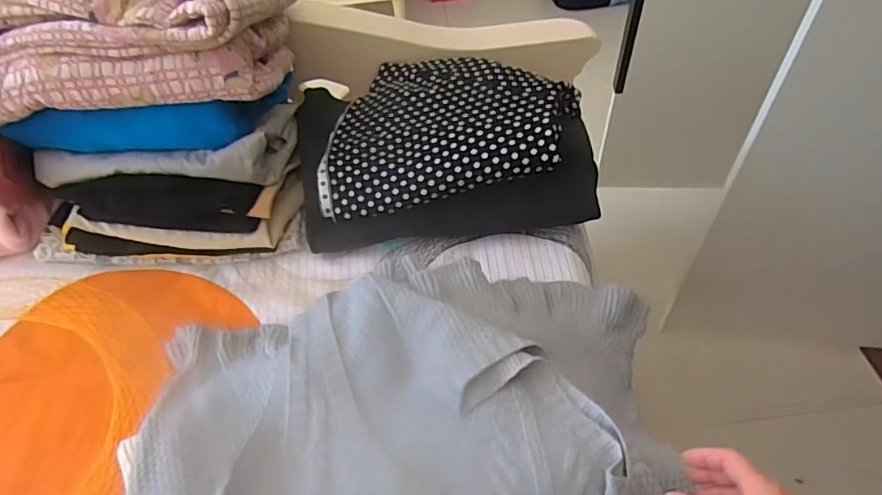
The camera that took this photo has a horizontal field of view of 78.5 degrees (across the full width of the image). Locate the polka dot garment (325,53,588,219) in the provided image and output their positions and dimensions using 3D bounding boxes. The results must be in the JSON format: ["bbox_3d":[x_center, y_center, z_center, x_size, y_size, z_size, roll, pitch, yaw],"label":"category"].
[{"bbox_3d":[0.007,-0.175,0.729,0.335,0.069,0.249,-7,50,-2],"label":"polka dot garment"}]

